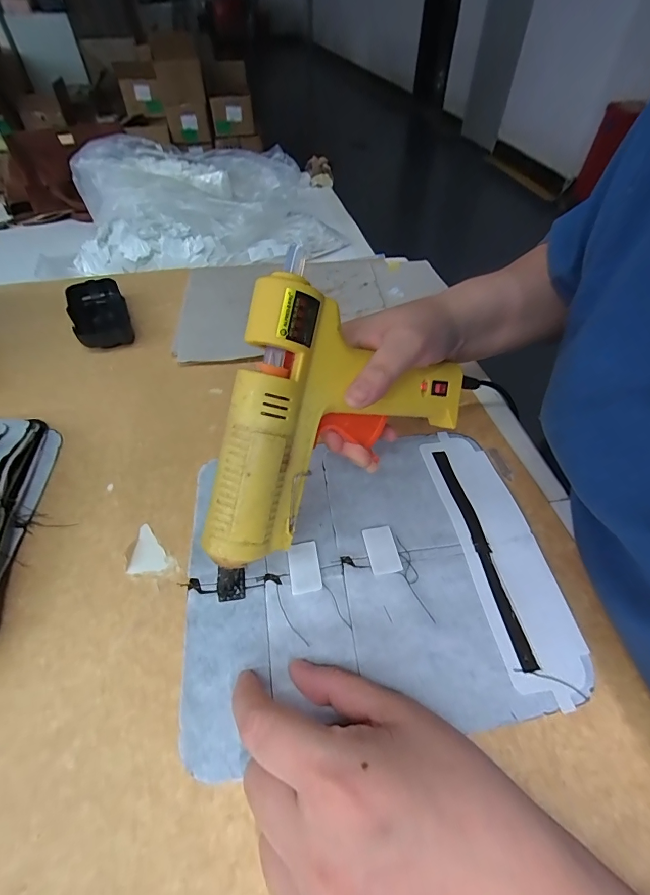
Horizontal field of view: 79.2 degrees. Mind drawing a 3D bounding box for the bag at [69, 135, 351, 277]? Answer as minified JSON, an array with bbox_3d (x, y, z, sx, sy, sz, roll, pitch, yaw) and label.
[{"bbox_3d":[-0.210,-0.408,0.650,0.359,0.126,0.269,-23,54,-19],"label":"bag"}]

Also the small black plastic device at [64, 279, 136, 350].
[{"bbox_3d":[-0.238,-0.141,0.417,0.053,0.026,0.105,-23,54,-19],"label":"small black plastic device"}]

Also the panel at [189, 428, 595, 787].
[{"bbox_3d":[0.028,0.071,0.255,0.224,0.010,0.188,-7,50,-6],"label":"panel"}]

